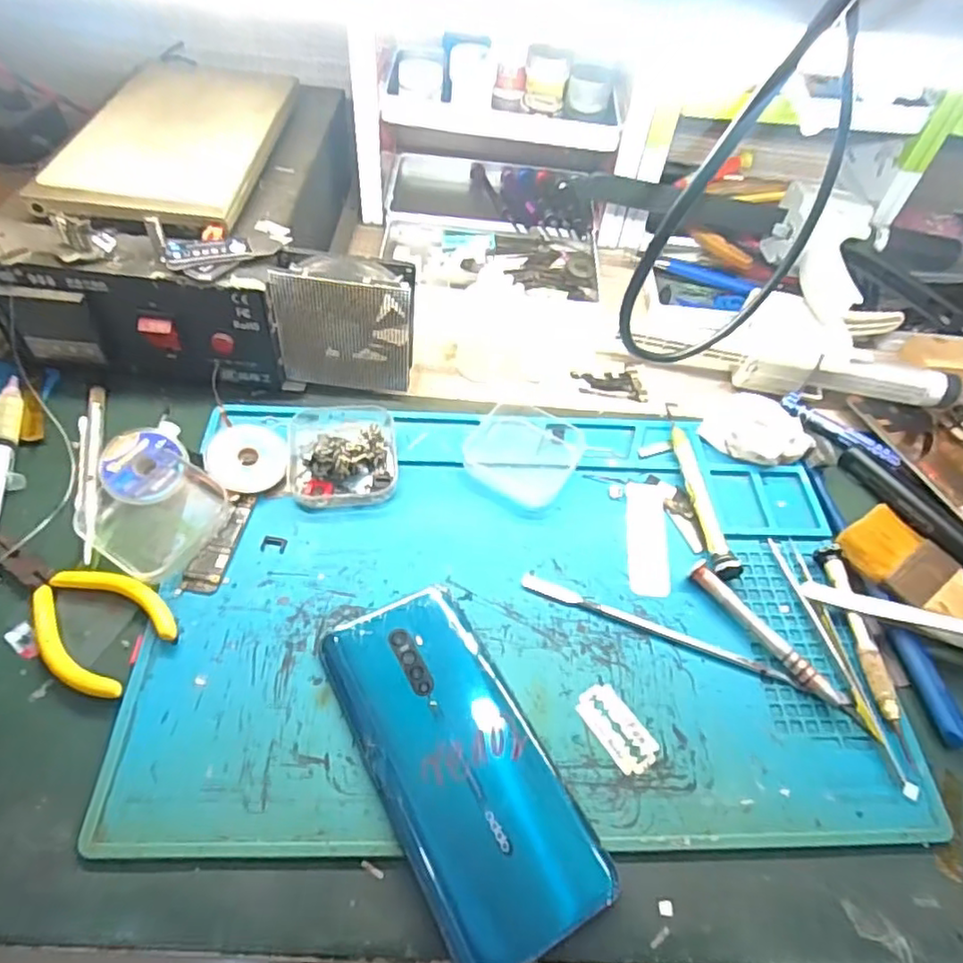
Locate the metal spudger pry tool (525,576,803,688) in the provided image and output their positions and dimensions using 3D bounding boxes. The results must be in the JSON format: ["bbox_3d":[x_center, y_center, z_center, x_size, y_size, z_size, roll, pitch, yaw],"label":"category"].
[{"bbox_3d":[0.092,0.078,0.333,0.146,0.004,0.009,20,56,9],"label":"metal spudger pry tool"}]

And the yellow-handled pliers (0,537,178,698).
[{"bbox_3d":[-0.205,0.059,0.313,0.111,0.010,0.051,31,58,16],"label":"yellow-handled pliers"}]

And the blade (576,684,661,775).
[{"bbox_3d":[0.065,0.117,0.301,0.023,0.004,0.042,-29,62,-23],"label":"blade"}]

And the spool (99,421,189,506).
[{"bbox_3d":[-0.191,-0.012,0.361,0.043,0.016,0.049,40,61,21],"label":"spool"}]

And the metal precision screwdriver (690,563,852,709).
[{"bbox_3d":[0.149,0.081,0.331,0.012,0.012,0.096,-34,64,-25],"label":"metal precision screwdriver"}]

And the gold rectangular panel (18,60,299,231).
[{"bbox_3d":[-0.189,-0.221,0.404,0.106,0.022,0.181,6,53,-1],"label":"gold rectangular panel"}]

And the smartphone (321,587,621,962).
[{"bbox_3d":[-0.012,0.125,0.284,0.069,0.012,0.157,-24,60,-20],"label":"smartphone"}]

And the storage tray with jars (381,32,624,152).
[{"bbox_3d":[0.017,-0.302,0.485,0.175,0.054,0.077,4,54,-3],"label":"storage tray with jars"}]

